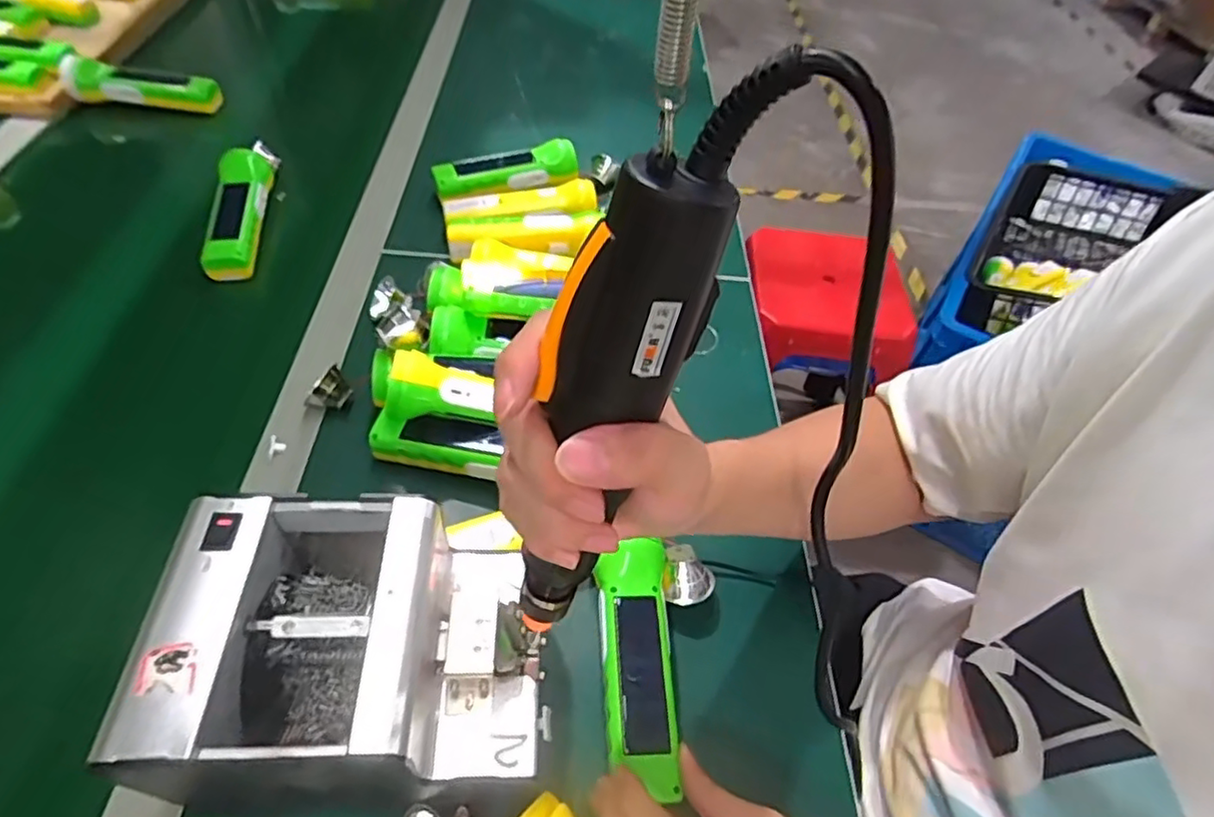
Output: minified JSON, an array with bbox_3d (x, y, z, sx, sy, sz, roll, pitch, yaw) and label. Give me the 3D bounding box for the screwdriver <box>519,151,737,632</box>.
[{"bbox_3d":[-0.008,0.015,0.251,0.038,0.222,0.033,37,41,22],"label":"screwdriver"}]

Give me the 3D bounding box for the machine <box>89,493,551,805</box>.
[{"bbox_3d":[-0.125,0.129,0.342,0.170,0.120,0.121,-1,52,-6],"label":"machine"}]

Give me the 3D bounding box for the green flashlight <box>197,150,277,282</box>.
[{"bbox_3d":[-0.385,-0.208,0.668,0.050,0.039,0.175,-5,53,-9],"label":"green flashlight"}]

